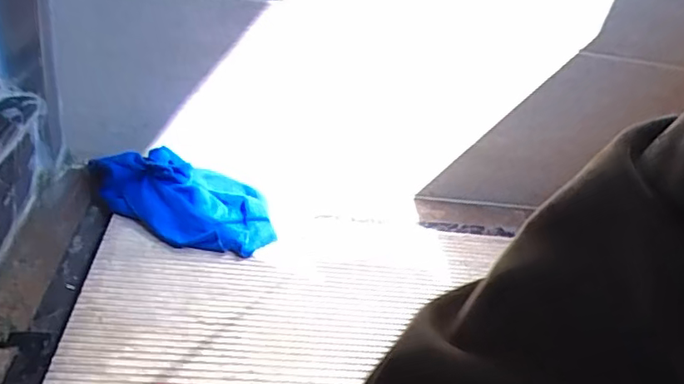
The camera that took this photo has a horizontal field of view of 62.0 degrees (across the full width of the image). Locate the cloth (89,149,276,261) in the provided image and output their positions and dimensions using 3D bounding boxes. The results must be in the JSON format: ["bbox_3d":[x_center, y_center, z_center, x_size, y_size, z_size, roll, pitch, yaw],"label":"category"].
[{"bbox_3d":[-0.212,0.003,0.770,0.282,0.055,0.136,23,37,22],"label":"cloth"}]

